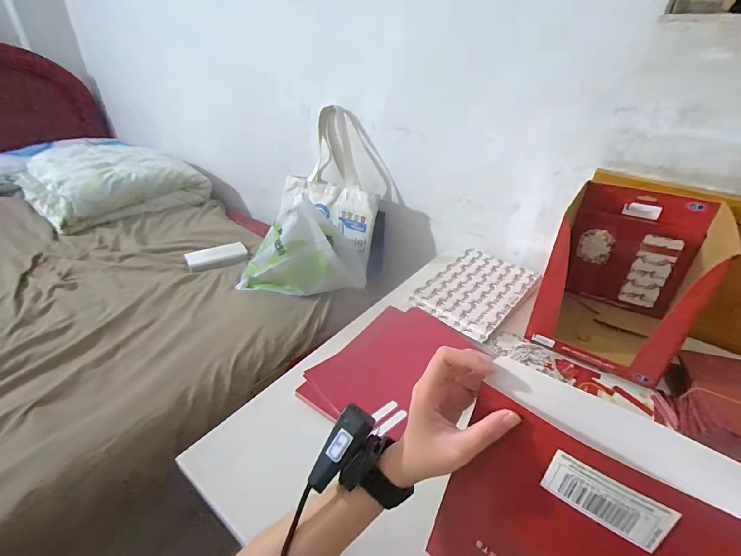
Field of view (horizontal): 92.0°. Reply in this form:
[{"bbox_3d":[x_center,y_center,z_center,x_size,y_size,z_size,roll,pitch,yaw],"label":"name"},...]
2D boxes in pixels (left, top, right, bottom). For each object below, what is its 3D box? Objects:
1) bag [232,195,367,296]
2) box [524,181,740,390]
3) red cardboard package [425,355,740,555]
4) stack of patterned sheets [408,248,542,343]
[{"bbox_3d":[-0.174,-0.080,0.924,0.321,0.237,0.168,-9,34,-20],"label":"bag"},{"bbox_3d":[0.429,-0.004,0.621,0.204,0.234,0.243,22,36,27],"label":"box"},{"bbox_3d":[0.154,0.205,0.276,0.189,0.239,0.032,25,28,32],"label":"red cardboard package"},{"bbox_3d":[0.230,0.019,0.768,0.177,0.023,0.283,27,39,33],"label":"stack of patterned sheets"}]

